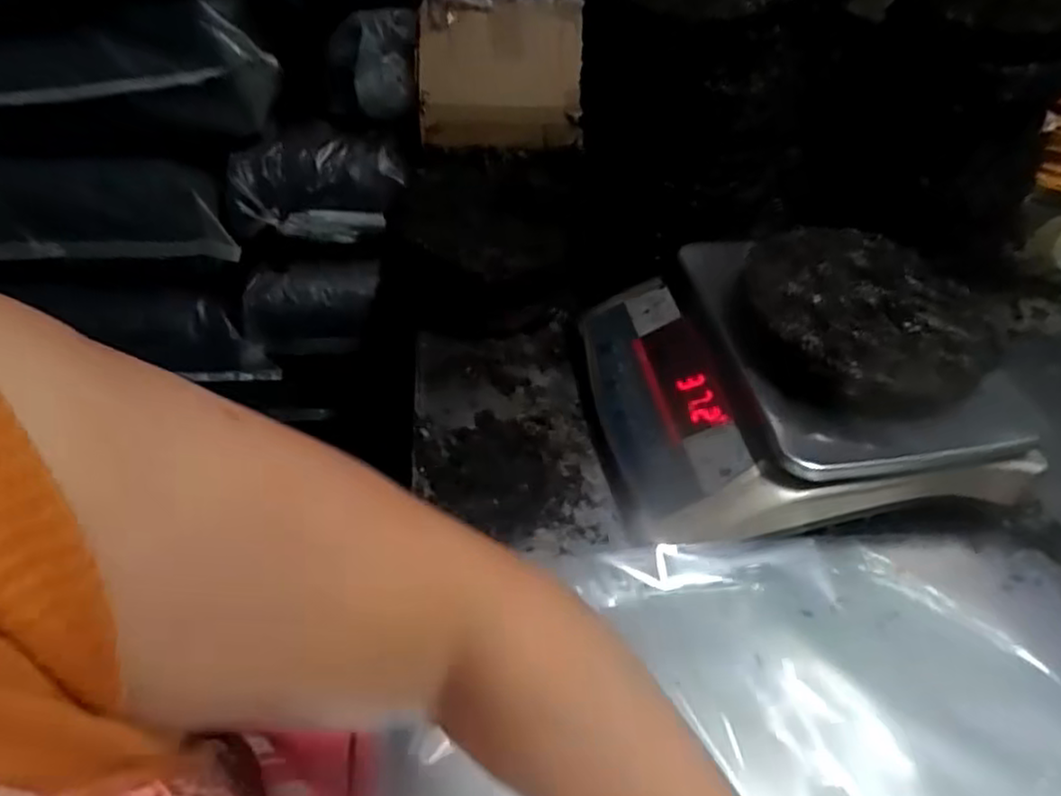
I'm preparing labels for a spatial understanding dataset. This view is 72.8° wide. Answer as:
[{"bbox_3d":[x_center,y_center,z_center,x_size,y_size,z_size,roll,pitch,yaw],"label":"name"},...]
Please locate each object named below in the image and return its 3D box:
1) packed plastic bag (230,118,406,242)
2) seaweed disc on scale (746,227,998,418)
[{"bbox_3d":[-0.337,-0.350,1.158,0.270,0.150,0.134,0,43,-4],"label":"packed plastic bag"},{"bbox_3d":[0.274,-0.073,0.593,0.189,0.043,0.192,2,43,-2],"label":"seaweed disc on scale"}]

